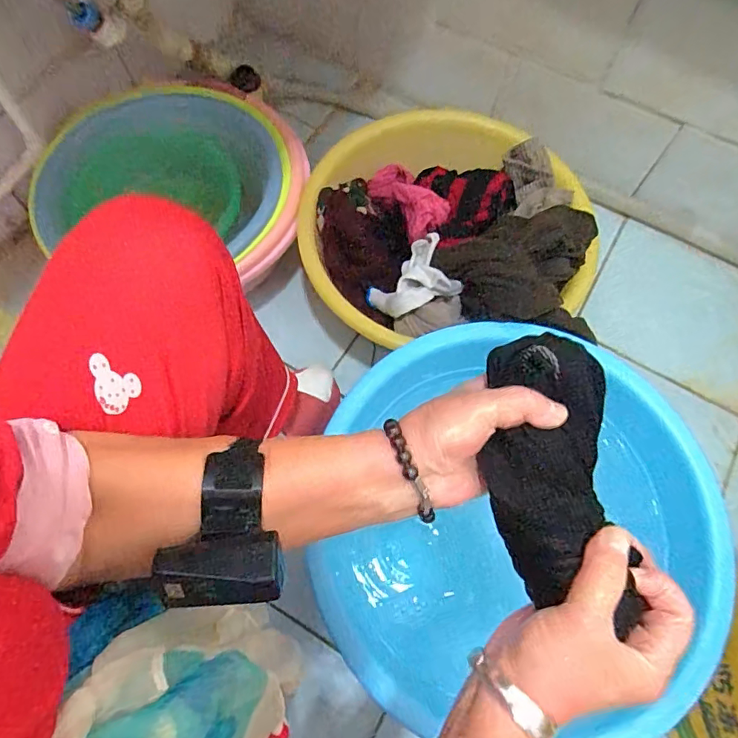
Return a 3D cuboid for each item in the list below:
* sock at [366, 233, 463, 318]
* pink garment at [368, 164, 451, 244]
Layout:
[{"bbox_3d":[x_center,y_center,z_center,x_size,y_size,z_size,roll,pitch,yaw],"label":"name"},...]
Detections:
[{"bbox_3d":[0.055,-0.118,0.702,0.107,0.095,0.102,-20,70,-8],"label":"sock"},{"bbox_3d":[0.054,-0.262,0.750,0.083,0.051,0.170,-23,51,-10],"label":"pink garment"}]

